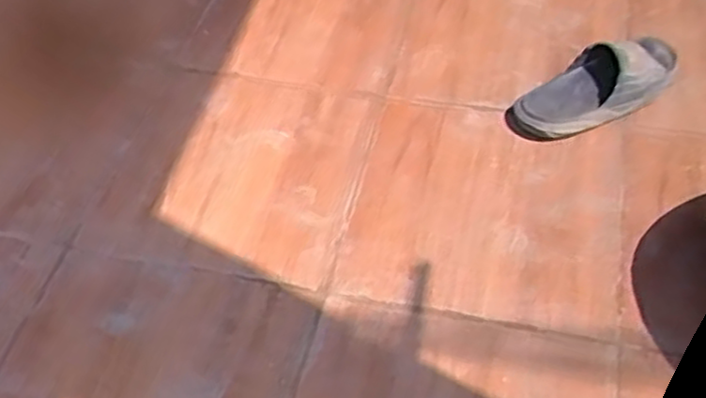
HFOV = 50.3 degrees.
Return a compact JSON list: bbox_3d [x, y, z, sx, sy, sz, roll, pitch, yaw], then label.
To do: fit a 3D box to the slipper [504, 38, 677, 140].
[{"bbox_3d":[0.394,-0.184,1.205,0.283,0.072,0.134,-32,56,-18],"label":"slipper"}]

